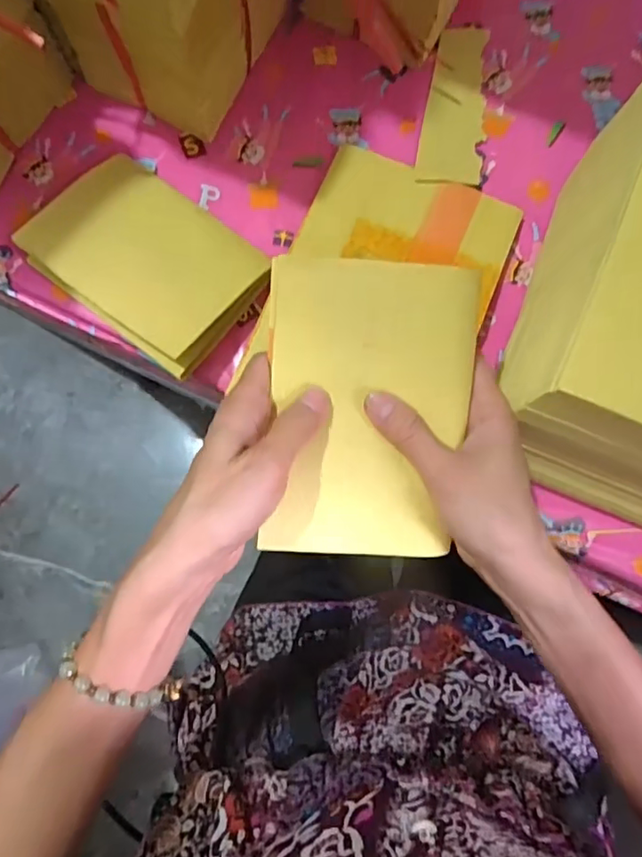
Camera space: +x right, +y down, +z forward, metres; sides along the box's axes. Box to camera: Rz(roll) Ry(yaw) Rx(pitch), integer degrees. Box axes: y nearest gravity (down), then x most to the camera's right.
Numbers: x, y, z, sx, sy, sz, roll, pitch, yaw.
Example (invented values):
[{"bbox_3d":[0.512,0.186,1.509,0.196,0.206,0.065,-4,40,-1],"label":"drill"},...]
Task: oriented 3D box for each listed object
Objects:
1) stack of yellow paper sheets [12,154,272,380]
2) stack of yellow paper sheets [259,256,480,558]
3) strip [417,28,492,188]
[{"bbox_3d":[-0.131,-0.131,0.438,0.163,0.033,0.119,37,83,3],"label":"stack of yellow paper sheets"},{"bbox_3d":[0.026,-0.008,0.318,0.110,0.022,0.165,3,100,-2],"label":"stack of yellow paper sheets"},{"bbox_3d":[0.120,-0.280,0.491,0.053,0.006,0.159,12,78,-3],"label":"strip"}]

